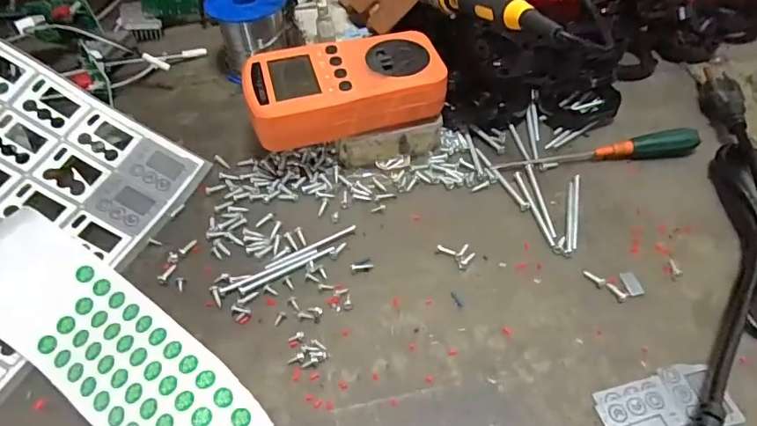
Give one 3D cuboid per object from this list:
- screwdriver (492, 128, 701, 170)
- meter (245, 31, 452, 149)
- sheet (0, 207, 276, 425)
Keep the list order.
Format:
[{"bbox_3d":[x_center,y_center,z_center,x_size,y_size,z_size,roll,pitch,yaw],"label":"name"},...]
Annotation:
[{"bbox_3d":[0.155,-0.044,0.360,0.141,0.017,0.014,-6,53,-5],"label":"screwdriver"},{"bbox_3d":[-0.023,-0.085,0.340,0.125,0.034,0.065,-16,53,-12],"label":"meter"},{"bbox_3d":[-0.149,0.067,0.271,0.209,0.017,0.063,32,59,21],"label":"sheet"}]

